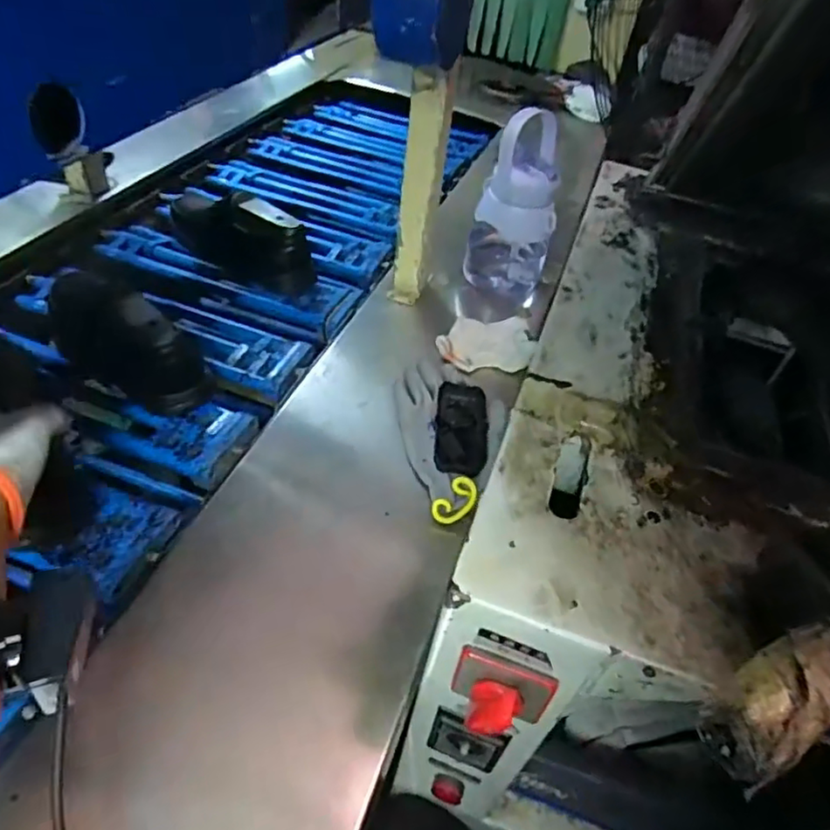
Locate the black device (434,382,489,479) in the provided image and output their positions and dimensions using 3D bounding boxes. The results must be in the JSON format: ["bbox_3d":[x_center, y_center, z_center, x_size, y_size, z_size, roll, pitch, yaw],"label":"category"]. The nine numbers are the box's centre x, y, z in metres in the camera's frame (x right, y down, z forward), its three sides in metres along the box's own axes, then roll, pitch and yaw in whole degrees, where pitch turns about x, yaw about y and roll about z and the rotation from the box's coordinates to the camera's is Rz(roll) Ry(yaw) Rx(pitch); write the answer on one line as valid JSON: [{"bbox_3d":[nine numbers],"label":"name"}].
[{"bbox_3d":[0.047,0.015,0.615,0.053,0.025,0.113,8,45,-2],"label":"black device"}]

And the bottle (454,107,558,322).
[{"bbox_3d":[0.134,-0.261,0.814,0.108,0.252,0.094,14,45,4],"label":"bottle"}]

